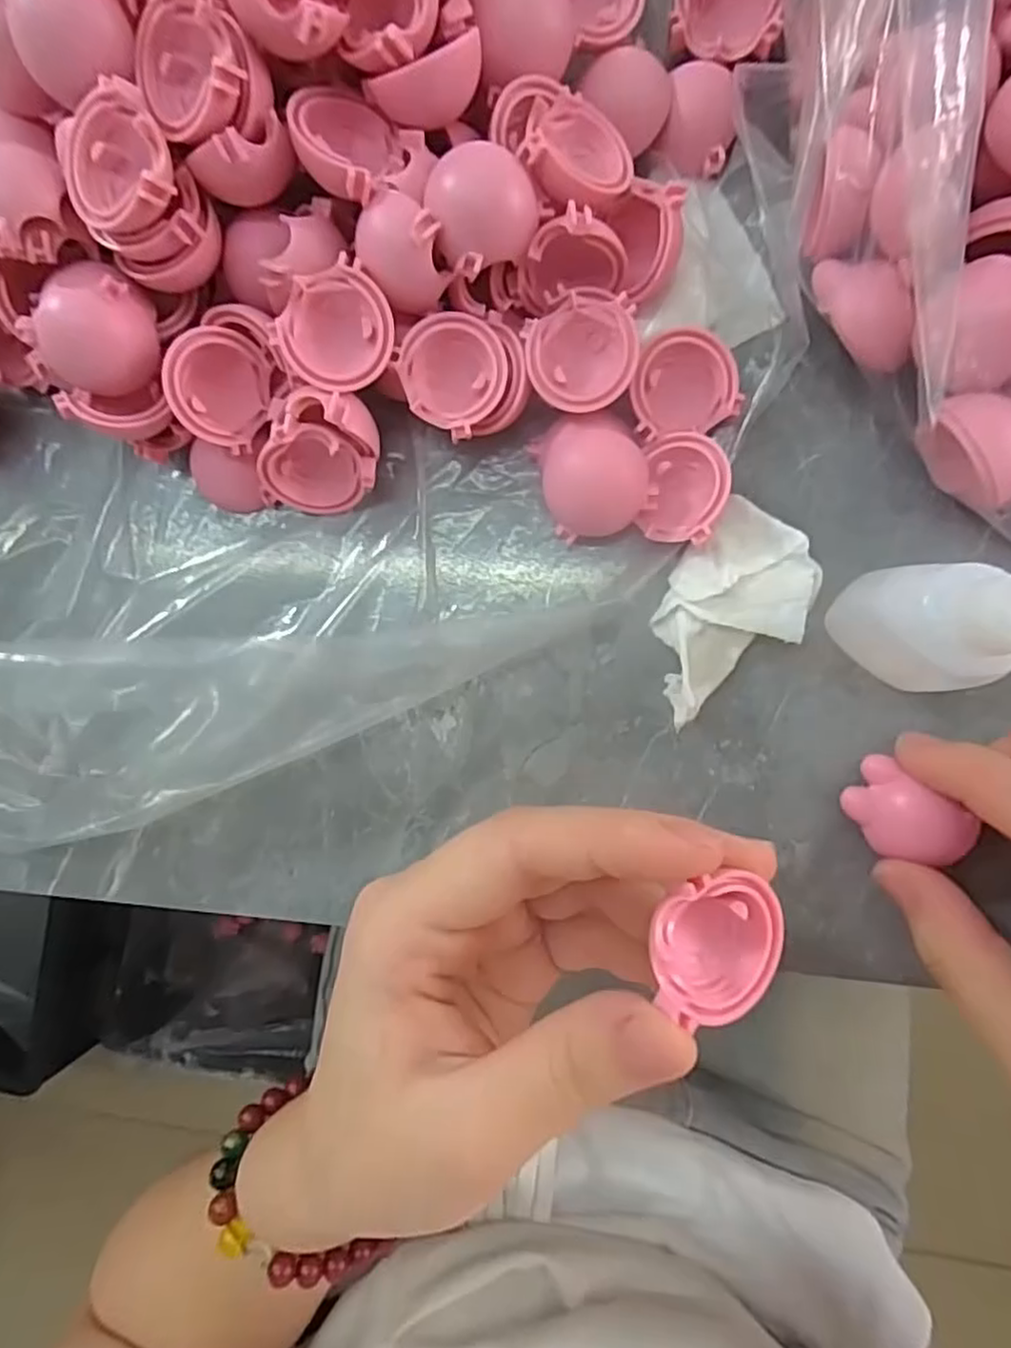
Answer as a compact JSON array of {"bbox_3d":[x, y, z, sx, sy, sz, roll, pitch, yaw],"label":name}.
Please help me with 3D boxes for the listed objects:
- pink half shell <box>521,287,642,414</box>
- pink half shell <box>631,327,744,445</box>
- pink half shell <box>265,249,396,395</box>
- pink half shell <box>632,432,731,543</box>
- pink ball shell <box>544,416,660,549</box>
[{"bbox_3d":[0.021,-0.088,0.189,0.029,0.016,0.031,-8,95,8],"label":"pink half shell"},{"bbox_3d":[0.049,-0.081,0.191,0.029,0.013,0.026,-17,87,4],"label":"pink half shell"},{"bbox_3d":[-0.044,-0.091,0.181,0.029,0.011,0.028,-45,86,2],"label":"pink half shell"},{"bbox_3d":[0.049,-0.051,0.189,0.024,0.014,0.029,5,89,5],"label":"pink half shell"},{"bbox_3d":[0.025,-0.056,0.195,0.029,0.011,0.032,-18,87,4],"label":"pink ball shell"}]

